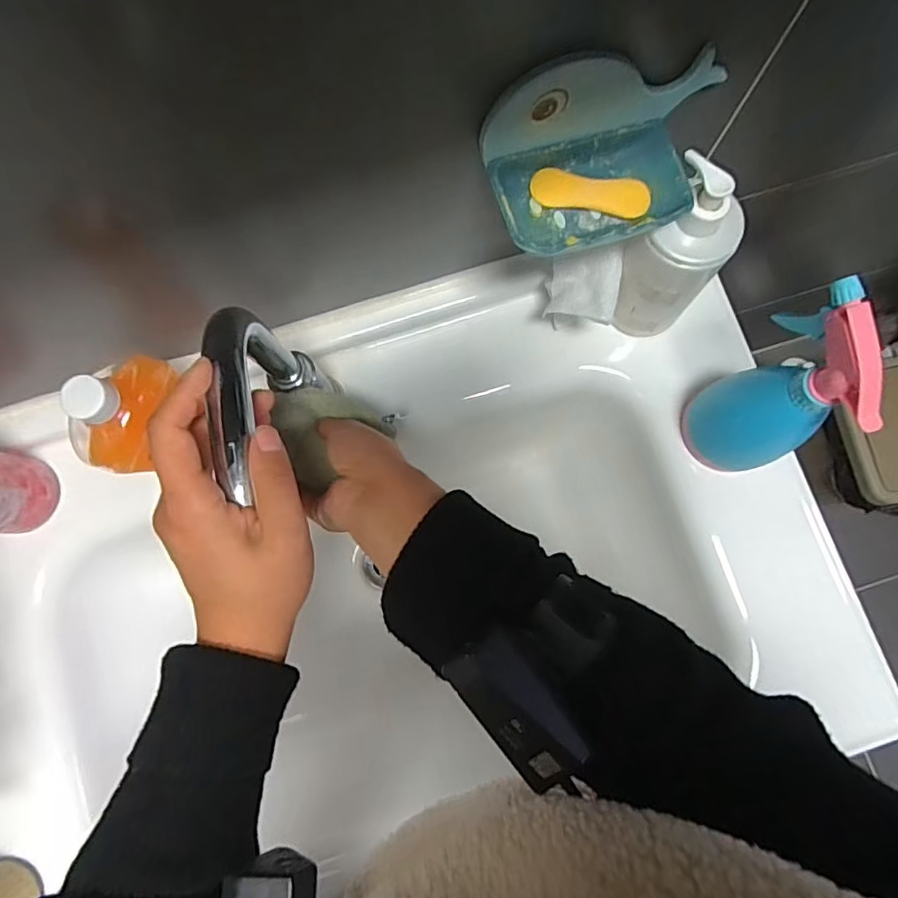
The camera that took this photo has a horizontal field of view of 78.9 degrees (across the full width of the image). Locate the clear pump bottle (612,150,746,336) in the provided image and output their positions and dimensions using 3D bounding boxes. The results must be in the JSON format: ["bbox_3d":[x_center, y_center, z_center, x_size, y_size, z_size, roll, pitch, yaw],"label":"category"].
[{"bbox_3d":[0.174,-0.146,0.436,0.069,0.171,0.068,0,79,1],"label":"clear pump bottle"}]

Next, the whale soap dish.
[{"bbox_3d":[0.103,-0.183,0.349,0.153,0.071,0.095,-11,80,-1],"label":"whale soap dish"}]

